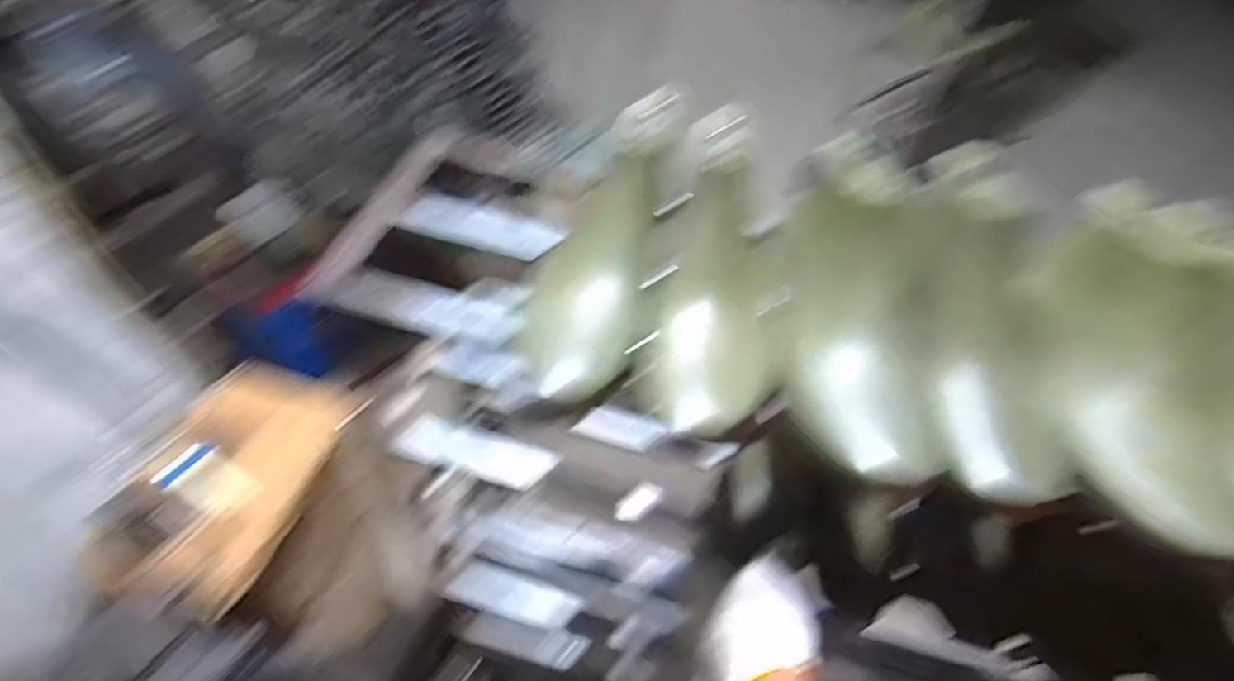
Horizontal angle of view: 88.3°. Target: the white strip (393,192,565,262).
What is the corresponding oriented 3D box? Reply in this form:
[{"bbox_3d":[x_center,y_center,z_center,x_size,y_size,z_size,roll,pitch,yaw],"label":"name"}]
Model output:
[{"bbox_3d":[-0.119,-0.099,0.556,0.134,0.014,0.040,13,54,6],"label":"white strip"}]

